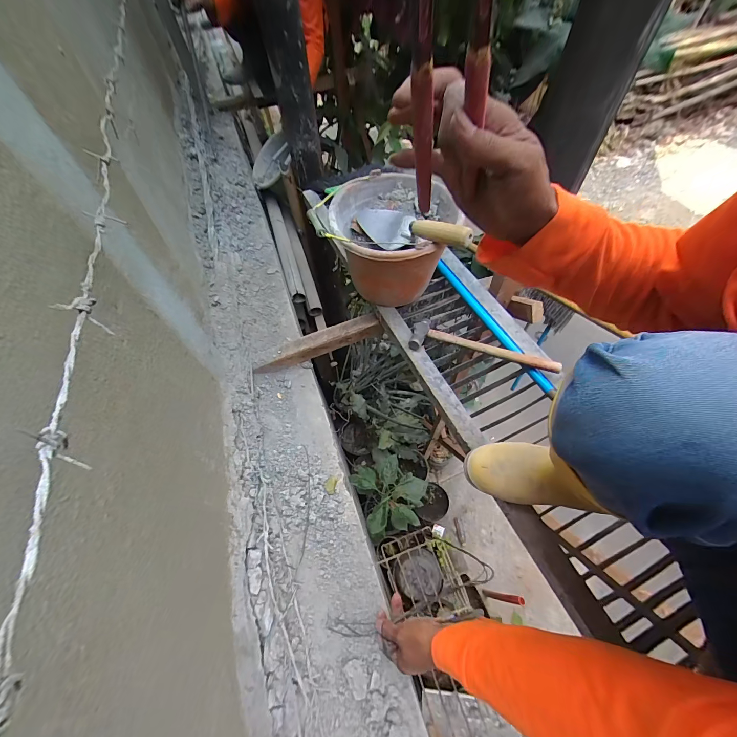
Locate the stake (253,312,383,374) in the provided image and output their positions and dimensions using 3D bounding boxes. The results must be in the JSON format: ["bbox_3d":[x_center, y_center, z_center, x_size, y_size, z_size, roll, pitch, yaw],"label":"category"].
[{"bbox_3d":[-0.125,-0.061,0.809,0.326,0.060,0.044,-20,60,-10],"label":"stake"}]

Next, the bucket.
[{"bbox_3d":[0.044,-0.274,0.728,0.230,0.193,0.250,-1,59,2],"label":"bucket"}]

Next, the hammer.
[{"bbox_3d":[0.244,-0.049,0.693,0.304,0.036,0.080,13,60,10],"label":"hammer"}]

